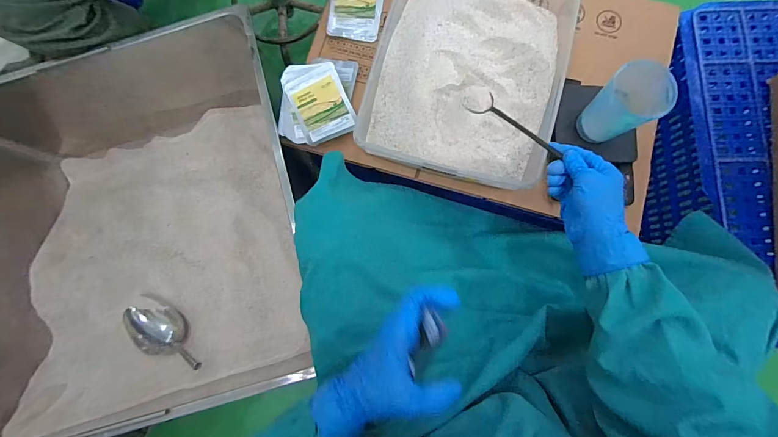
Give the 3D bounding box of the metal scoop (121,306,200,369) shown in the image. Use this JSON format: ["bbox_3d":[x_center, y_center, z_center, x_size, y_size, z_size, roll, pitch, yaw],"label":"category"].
[{"bbox_3d":[-0.464,0.240,0.732,0.233,0.048,0.089,22,82,23],"label":"metal scoop"}]

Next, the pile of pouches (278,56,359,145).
[{"bbox_3d":[-0.117,-0.197,0.583,0.124,0.014,0.153,-2,81,1],"label":"pile of pouches"}]

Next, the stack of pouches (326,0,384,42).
[{"bbox_3d":[-0.059,-0.380,0.629,0.093,0.012,0.133,8,81,3],"label":"stack of pouches"}]

